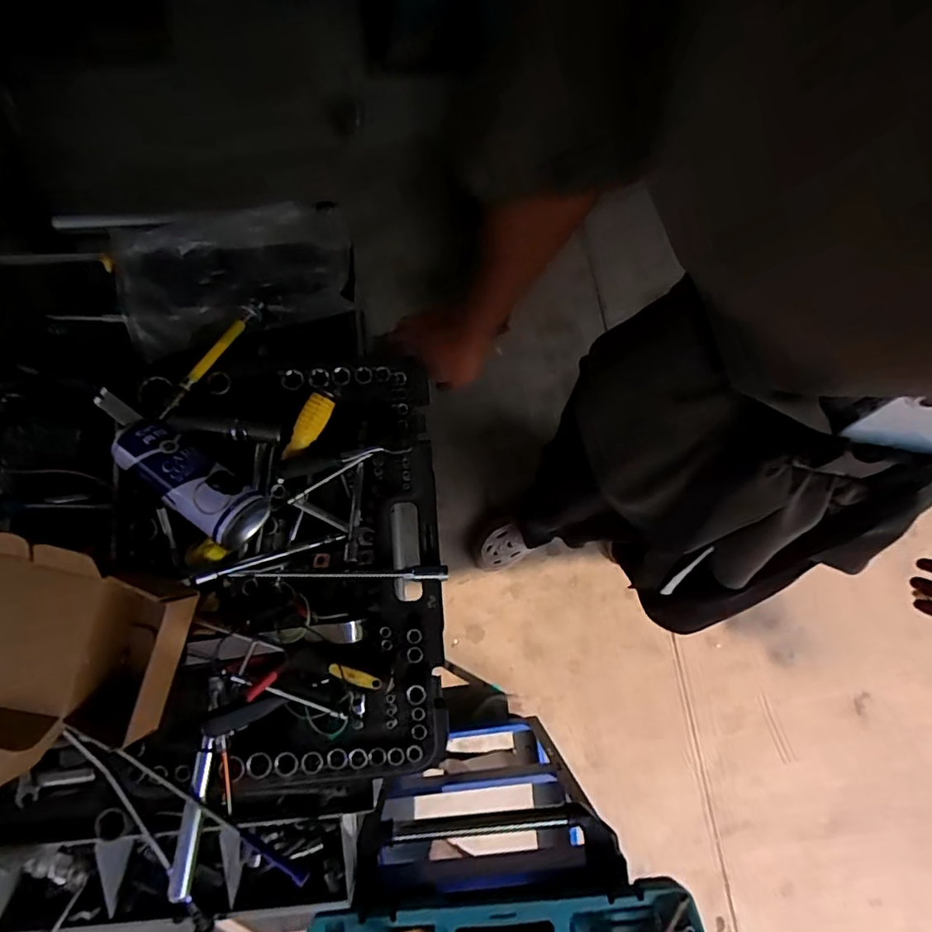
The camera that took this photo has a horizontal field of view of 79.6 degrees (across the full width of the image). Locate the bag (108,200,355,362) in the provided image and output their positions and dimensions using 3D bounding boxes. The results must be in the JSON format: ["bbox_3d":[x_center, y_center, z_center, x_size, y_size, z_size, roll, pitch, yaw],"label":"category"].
[{"bbox_3d":[-0.286,-0.237,0.698,0.284,0.048,0.163,-12,80,-4],"label":"bag"}]

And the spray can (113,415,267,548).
[{"bbox_3d":[-0.283,0.015,0.576,0.153,0.057,0.069,37,81,5],"label":"spray can"}]

